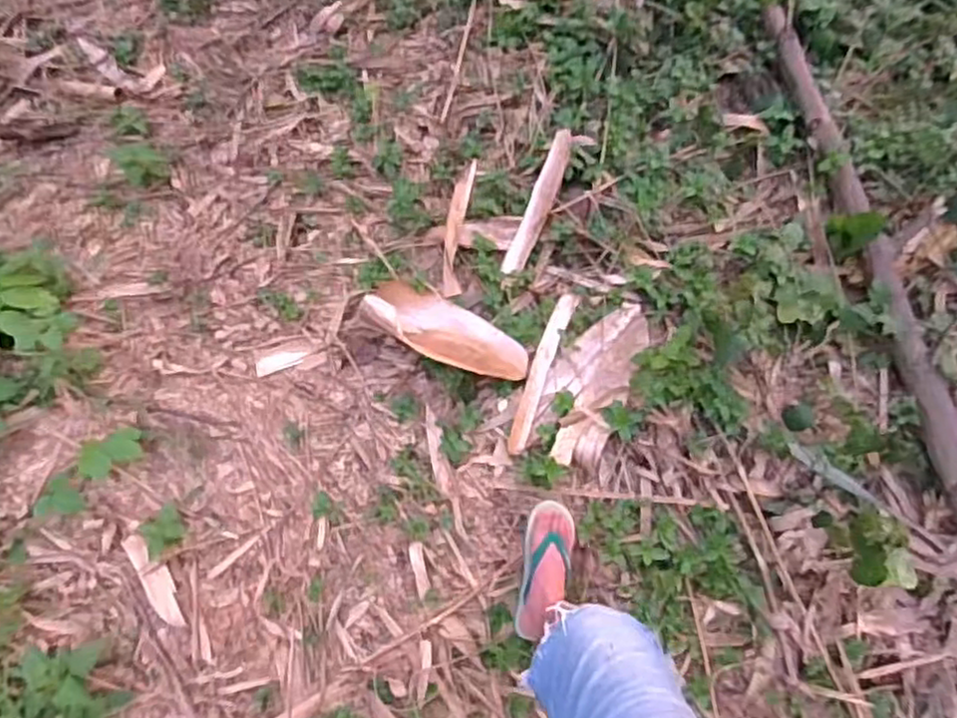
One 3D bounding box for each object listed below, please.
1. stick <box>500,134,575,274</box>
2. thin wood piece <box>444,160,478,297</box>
[{"bbox_3d":[0.147,-0.371,1.669,0.057,0.031,0.359,23,91,9],"label":"stick"},{"bbox_3d":[-0.050,-0.308,1.665,0.052,0.035,0.333,8,81,3],"label":"thin wood piece"}]

